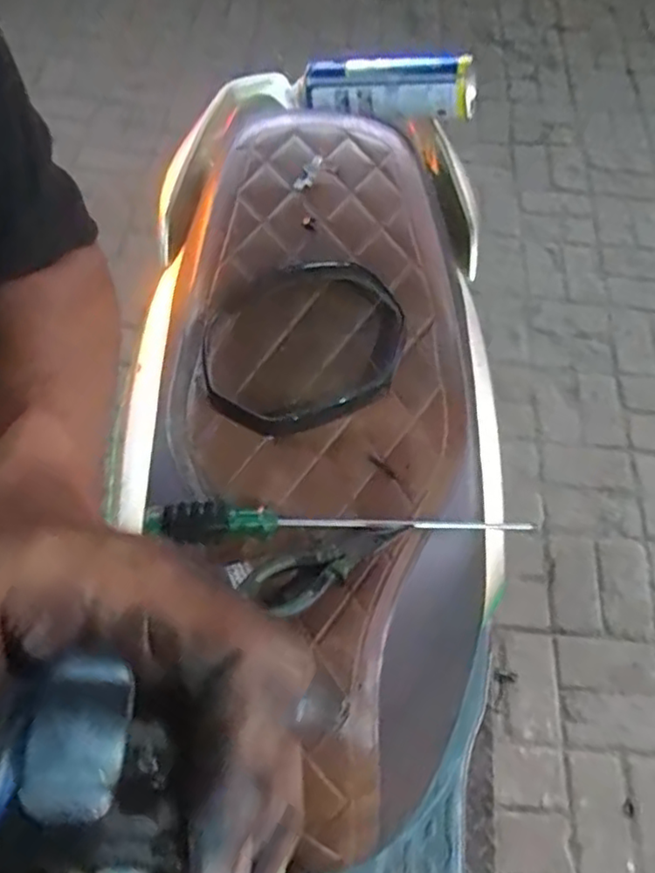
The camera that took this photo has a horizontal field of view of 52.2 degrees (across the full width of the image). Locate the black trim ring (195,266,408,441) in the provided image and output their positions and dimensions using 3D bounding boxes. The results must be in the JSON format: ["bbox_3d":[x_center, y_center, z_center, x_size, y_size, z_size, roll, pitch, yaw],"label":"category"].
[{"bbox_3d":[-0.022,-0.083,0.593,0.187,0.040,0.150,-18,85,-6],"label":"black trim ring"}]

